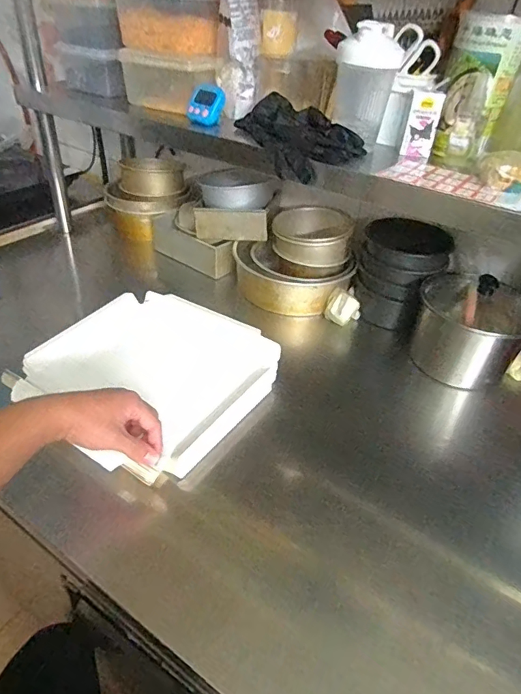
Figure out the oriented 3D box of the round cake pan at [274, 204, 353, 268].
[{"bbox_3d":[0.109,-0.245,0.969,0.161,0.077,0.177,8,39,4],"label":"round cake pan"}]

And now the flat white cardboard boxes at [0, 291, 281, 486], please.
[{"bbox_3d":[-0.166,0.035,0.695,0.312,0.052,0.319,26,44,25],"label":"flat white cardboard boxes"}]

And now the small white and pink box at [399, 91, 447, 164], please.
[{"bbox_3d":[0.251,-0.343,0.706,0.048,0.093,0.028,13,40,10],"label":"small white and pink box"}]

